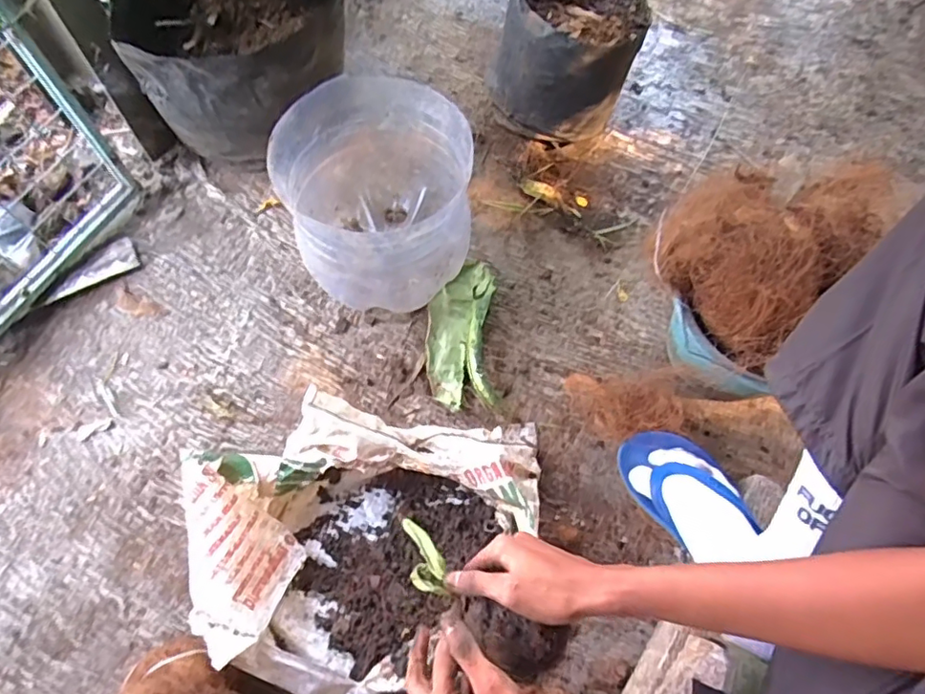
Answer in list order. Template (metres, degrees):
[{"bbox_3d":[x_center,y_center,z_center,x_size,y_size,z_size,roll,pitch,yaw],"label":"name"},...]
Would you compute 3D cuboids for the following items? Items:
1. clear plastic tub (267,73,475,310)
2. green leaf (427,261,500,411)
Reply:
[{"bbox_3d":[-0.120,-0.211,0.816,0.246,0.240,0.286,-1,66,-4],"label":"clear plastic tub"},{"bbox_3d":[-0.001,-0.031,0.852,0.101,0.037,0.240,1,66,-3],"label":"green leaf"}]

